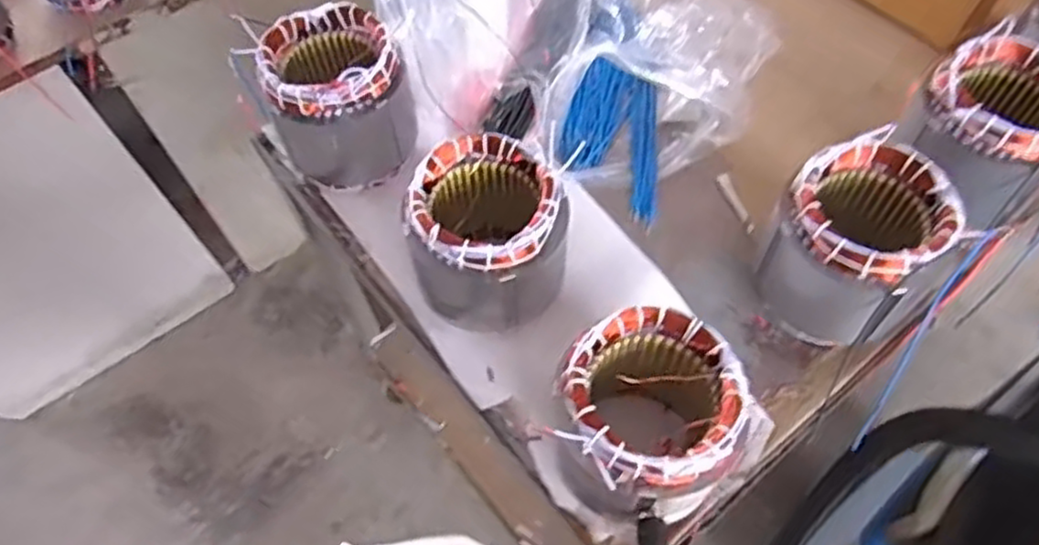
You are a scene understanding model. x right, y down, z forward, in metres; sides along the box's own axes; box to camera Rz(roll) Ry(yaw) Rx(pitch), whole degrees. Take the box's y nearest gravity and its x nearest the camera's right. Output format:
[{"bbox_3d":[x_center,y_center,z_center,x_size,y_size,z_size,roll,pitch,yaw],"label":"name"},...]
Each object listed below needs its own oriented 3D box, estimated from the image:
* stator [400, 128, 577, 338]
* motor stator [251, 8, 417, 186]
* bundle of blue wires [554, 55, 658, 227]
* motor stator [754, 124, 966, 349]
[{"bbox_3d":[-0.029,-0.038,0.713,0.150,0.128,0.140,-1,60,1],"label":"stator"},{"bbox_3d":[-0.201,-0.199,0.820,0.148,0.143,0.142,-17,61,-8],"label":"motor stator"},{"bbox_3d":[0.108,-0.168,0.886,0.118,0.032,0.231,3,60,4],"label":"bundle of blue wires"},{"bbox_3d":[0.319,-0.028,0.712,0.145,0.156,0.141,31,66,18],"label":"motor stator"}]

